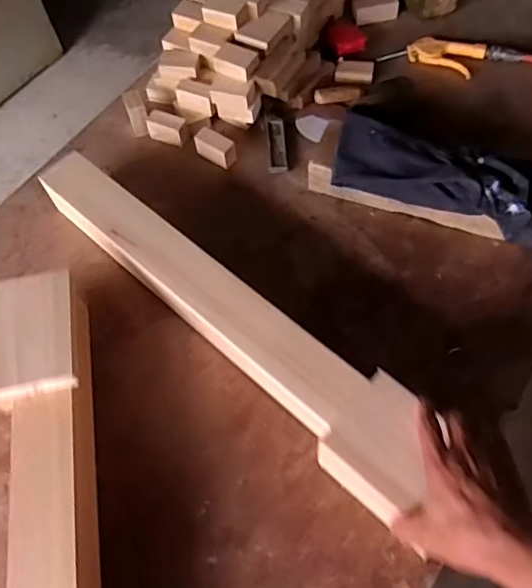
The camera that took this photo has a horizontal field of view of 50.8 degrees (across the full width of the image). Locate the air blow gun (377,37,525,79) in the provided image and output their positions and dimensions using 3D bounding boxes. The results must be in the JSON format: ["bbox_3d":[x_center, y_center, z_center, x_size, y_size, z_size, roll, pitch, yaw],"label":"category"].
[{"bbox_3d":[0.334,-0.424,1.006,0.252,0.023,0.079,3,60,6],"label":"air blow gun"}]

